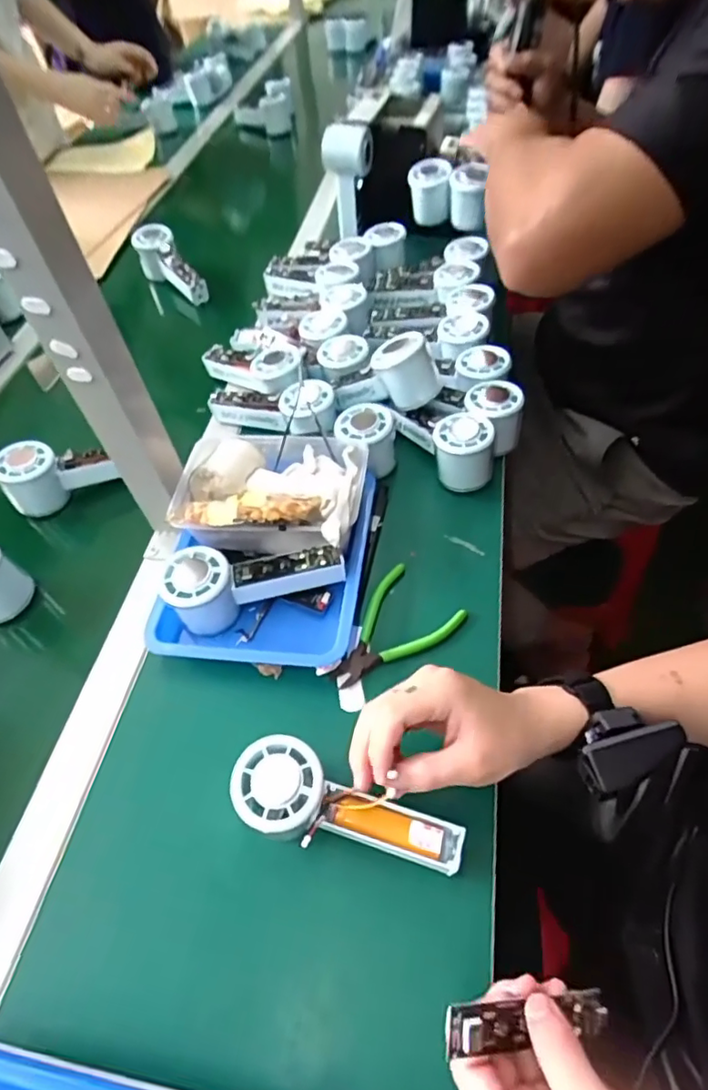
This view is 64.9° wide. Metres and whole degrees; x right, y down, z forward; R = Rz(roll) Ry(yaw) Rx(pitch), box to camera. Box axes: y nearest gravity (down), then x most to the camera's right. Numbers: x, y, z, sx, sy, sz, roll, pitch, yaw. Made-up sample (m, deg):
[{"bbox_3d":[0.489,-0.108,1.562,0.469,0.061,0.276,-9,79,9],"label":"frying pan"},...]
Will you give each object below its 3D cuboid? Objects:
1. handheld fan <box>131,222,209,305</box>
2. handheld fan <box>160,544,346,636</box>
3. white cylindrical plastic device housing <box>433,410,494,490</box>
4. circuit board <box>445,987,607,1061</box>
[{"bbox_3d":[-0.259,-0.407,0.819,0.051,0.063,0.142,-39,76,-24],"label":"handheld fan"},{"bbox_3d":[-0.084,0.026,0.478,0.145,0.058,0.057,-21,54,-9],"label":"handheld fan"},{"bbox_3d":[0.108,-0.089,0.551,0.058,0.064,0.054,3,54,9],"label":"white cylindrical plastic device housing"},{"bbox_3d":[0.090,0.247,0.288,0.091,0.013,0.021,7,51,-16],"label":"circuit board"}]

